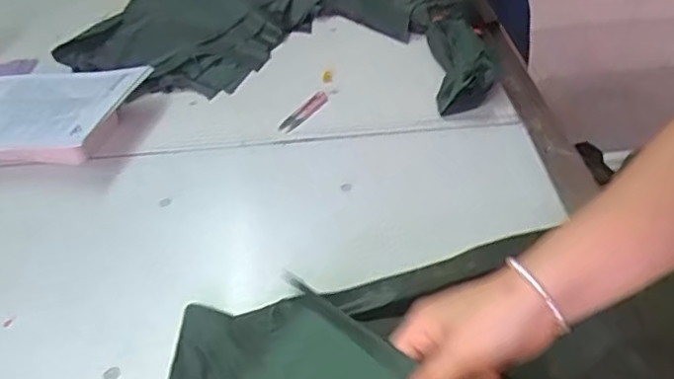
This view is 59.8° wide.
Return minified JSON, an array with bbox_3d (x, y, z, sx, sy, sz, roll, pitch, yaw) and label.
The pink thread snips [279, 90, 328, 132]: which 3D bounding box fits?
[{"bbox_3d":[-0.049,-0.115,0.858,0.016,0.020,0.112,17,44,25],"label":"pink thread snips"}]

